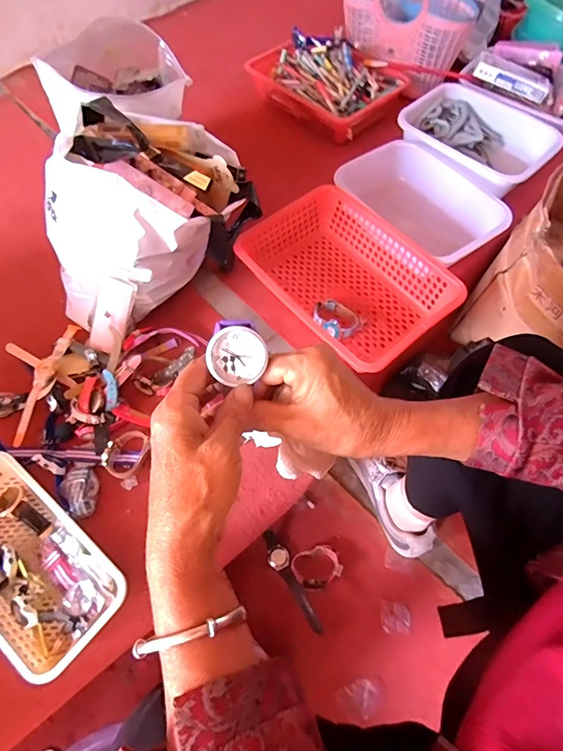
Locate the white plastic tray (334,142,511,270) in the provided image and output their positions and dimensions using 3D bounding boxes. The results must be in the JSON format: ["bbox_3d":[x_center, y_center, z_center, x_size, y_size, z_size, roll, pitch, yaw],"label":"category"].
[{"bbox_3d":[0.264,-0.315,0.825,0.205,0.098,0.296,-39,67,-20],"label":"white plastic tray"}]

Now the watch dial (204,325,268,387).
[{"bbox_3d":[-0.029,-0.013,0.284,0.038,0.004,0.038,-1,97,-8],"label":"watch dial"}]

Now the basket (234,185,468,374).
[{"bbox_3d":[0.105,-0.155,0.721,0.240,0.086,0.320,-39,67,-20],"label":"basket"}]

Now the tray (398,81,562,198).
[{"bbox_3d":[0.397,-0.480,0.890,0.284,0.086,0.252,39,67,20],"label":"tray"}]

